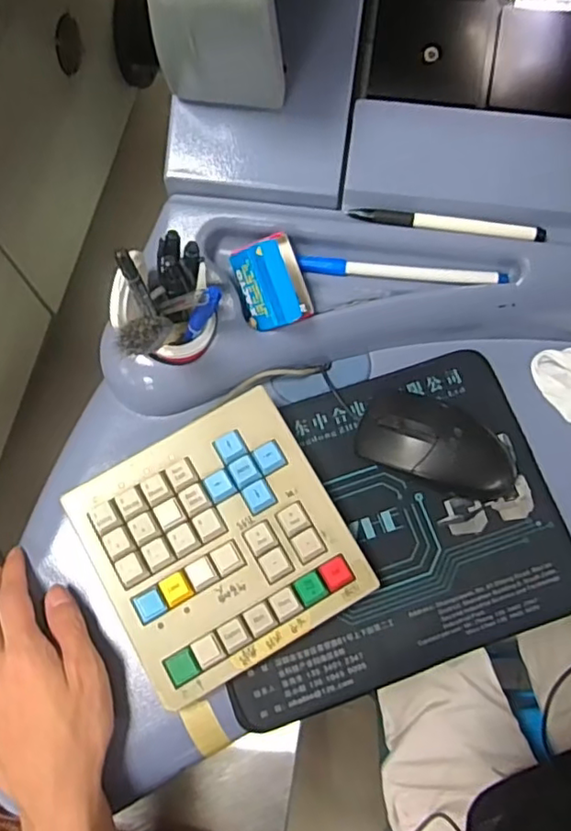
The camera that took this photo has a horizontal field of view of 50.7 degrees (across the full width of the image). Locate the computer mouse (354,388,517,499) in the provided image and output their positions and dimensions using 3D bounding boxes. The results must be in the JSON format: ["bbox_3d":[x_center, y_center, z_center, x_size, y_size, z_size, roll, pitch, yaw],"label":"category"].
[{"bbox_3d":[0.108,0.019,0.422,0.113,0.032,0.060,23,74,8],"label":"computer mouse"}]

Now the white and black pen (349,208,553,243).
[{"bbox_3d":[0.110,-0.132,0.412,0.130,0.010,0.012,8,72,3],"label":"white and black pen"}]

